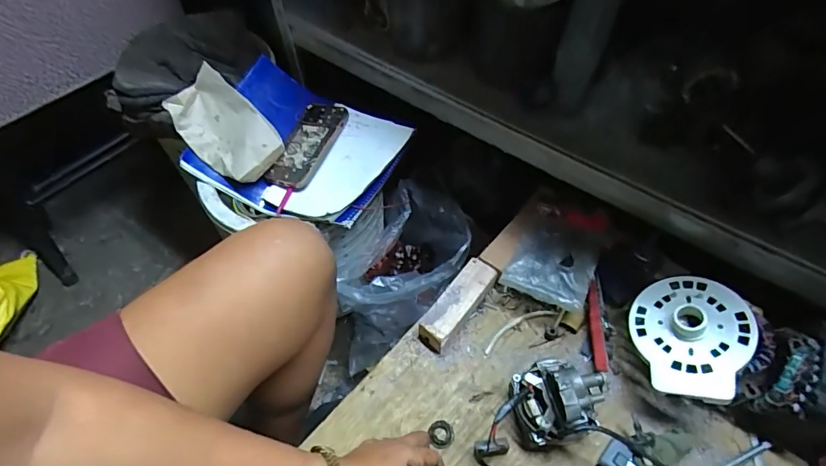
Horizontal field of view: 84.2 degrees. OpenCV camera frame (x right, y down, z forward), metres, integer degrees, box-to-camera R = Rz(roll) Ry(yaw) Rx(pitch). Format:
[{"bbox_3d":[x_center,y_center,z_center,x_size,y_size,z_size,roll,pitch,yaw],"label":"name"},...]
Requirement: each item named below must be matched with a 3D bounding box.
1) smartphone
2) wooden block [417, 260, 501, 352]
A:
[{"bbox_3d":[-0.167,-0.143,0.737,0.085,0.017,0.165,12,66,20],"label":"smartphone"},{"bbox_3d":[0.059,0.091,0.587,0.041,0.033,0.127,33,61,21],"label":"wooden block"}]

